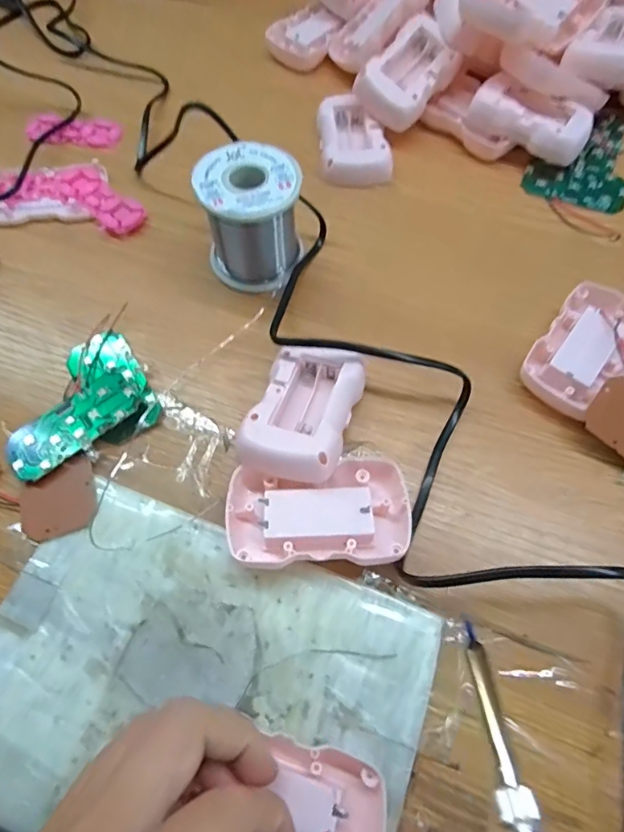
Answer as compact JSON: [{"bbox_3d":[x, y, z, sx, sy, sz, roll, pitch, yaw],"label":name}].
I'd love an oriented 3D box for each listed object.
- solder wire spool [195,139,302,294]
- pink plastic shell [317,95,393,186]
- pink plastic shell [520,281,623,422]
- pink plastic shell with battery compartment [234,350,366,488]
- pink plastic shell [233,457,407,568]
[{"bbox_3d":[-0.037,-0.122,0.314,0.062,0.064,0.064,-6,64,-3],"label":"solder wire spool"},{"bbox_3d":[0.032,-0.209,0.380,0.053,0.016,0.082,-2,64,-1],"label":"pink plastic shell"},{"bbox_3d":[0.165,-0.039,0.297,0.052,0.018,0.091,36,69,16],"label":"pink plastic shell"},{"bbox_3d":[-0.004,-0.003,0.271,0.050,0.031,0.081,17,66,8],"label":"pink plastic shell with battery compartment"},{"bbox_3d":[0.004,0.048,0.250,0.089,0.020,0.053,-2,64,-1],"label":"pink plastic shell"}]

